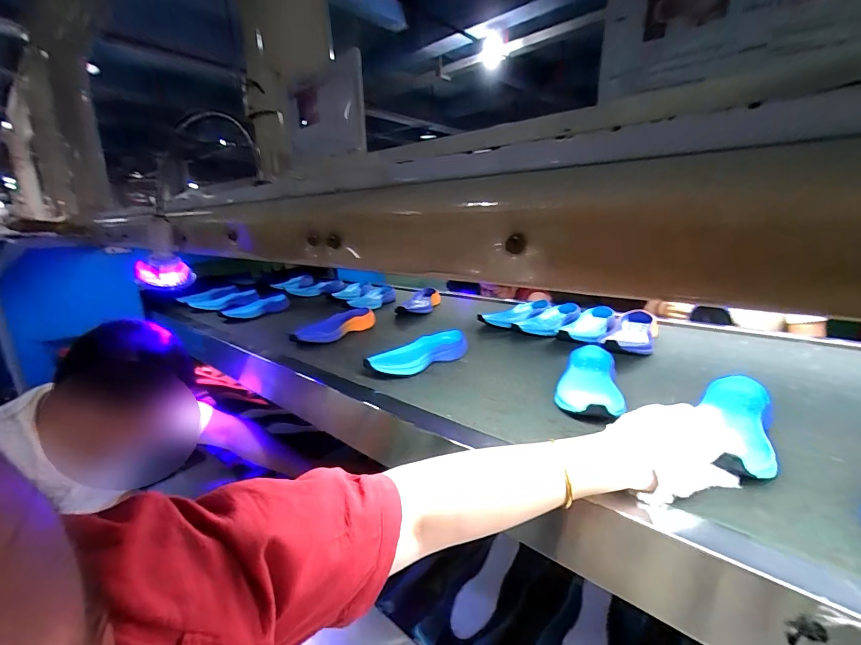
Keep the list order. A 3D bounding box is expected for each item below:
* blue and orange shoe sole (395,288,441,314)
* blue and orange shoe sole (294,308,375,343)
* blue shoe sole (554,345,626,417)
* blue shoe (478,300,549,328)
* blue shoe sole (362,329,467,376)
[{"bbox_3d":[-0.031,-0.073,1.241,0.101,0.046,0.266,-4,14,14],"label":"blue and orange shoe sole"},{"bbox_3d":[-0.246,0.009,0.969,0.111,0.041,0.231,0,16,27],"label":"blue and orange shoe sole"},{"bbox_3d":[0.249,0.091,0.607,0.090,0.039,0.224,-1,15,23],"label":"blue shoe sole"},{"bbox_3d":[0.226,-0.017,1.011,0.185,0.051,0.093,-17,17,-35],"label":"blue shoe"},{"bbox_3d":[-0.025,0.063,0.752,0.215,0.040,0.085,-17,17,-33],"label":"blue shoe sole"}]

